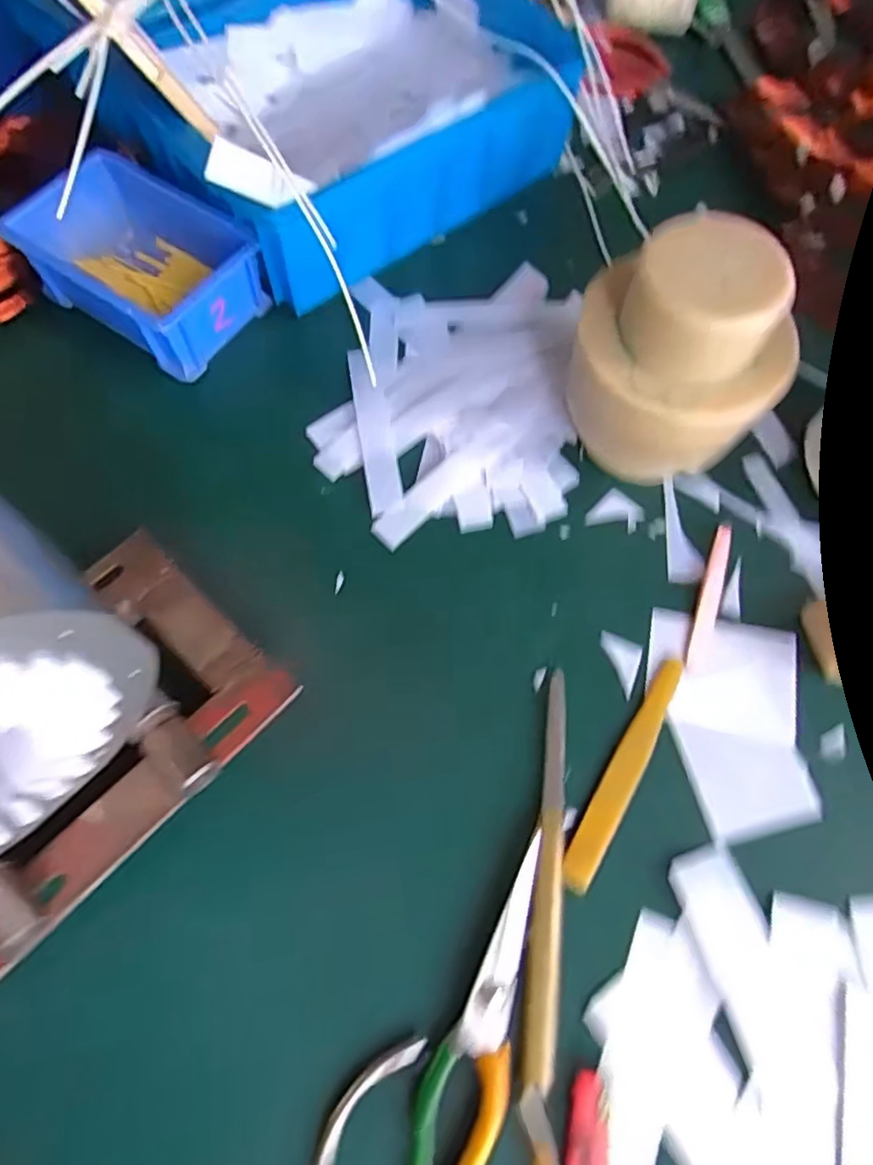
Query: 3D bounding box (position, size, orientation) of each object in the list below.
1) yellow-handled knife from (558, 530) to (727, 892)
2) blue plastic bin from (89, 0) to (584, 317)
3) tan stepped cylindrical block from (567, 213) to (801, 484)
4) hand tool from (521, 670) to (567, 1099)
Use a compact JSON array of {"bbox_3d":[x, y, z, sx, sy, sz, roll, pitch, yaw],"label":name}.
[{"bbox_3d":[0.124,0.062,0.348,0.020,0.005,0.219,29,69,11],"label":"yellow-handled knife"},{"bbox_3d":[-0.063,-0.336,0.449,0.278,0.101,0.215,-35,72,-15],"label":"blue plastic bin"},{"bbox_3d":[0.126,-0.115,0.351,0.096,0.133,0.079,0,67,-1],"label":"tan stepped cylindrical block"},{"bbox_3d":[0.056,0.138,0.315,0.015,0.004,0.185,7,67,2],"label":"hand tool"}]

